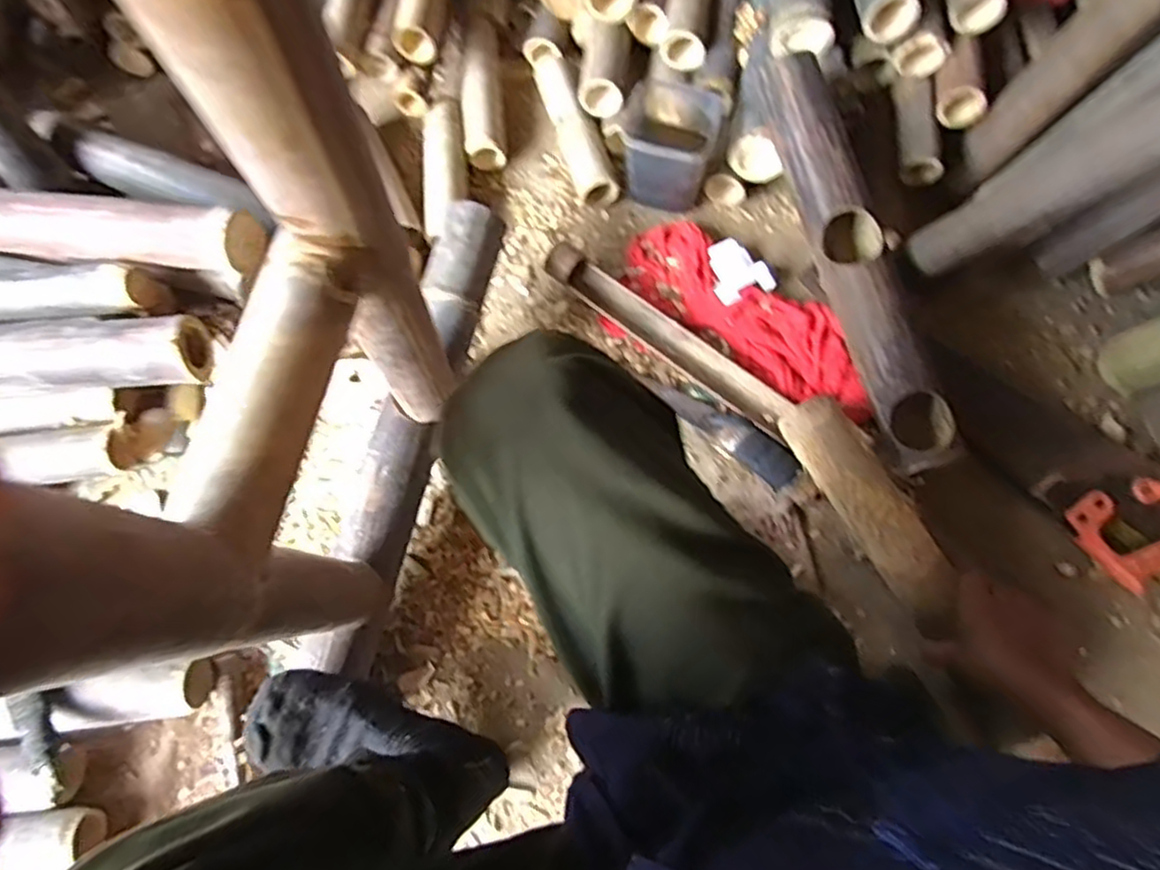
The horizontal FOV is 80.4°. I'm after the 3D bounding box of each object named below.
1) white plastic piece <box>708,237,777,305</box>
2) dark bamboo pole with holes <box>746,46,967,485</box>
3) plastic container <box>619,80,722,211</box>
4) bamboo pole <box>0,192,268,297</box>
[{"bbox_3d":[0.201,-0.215,0.892,0.070,0.020,0.093,-25,70,-9],"label":"white plastic piece"},{"bbox_3d":[0.315,-0.201,0.779,0.080,0.059,0.487,-19,86,-7],"label":"dark bamboo pole with holes"},{"bbox_3d":[0.117,-0.378,0.901,0.120,0.107,0.125,18,70,7],"label":"plastic container"},{"bbox_3d":[-0.724,-0.259,0.836,0.651,0.071,0.068,7,69,3],"label":"bamboo pole"}]

